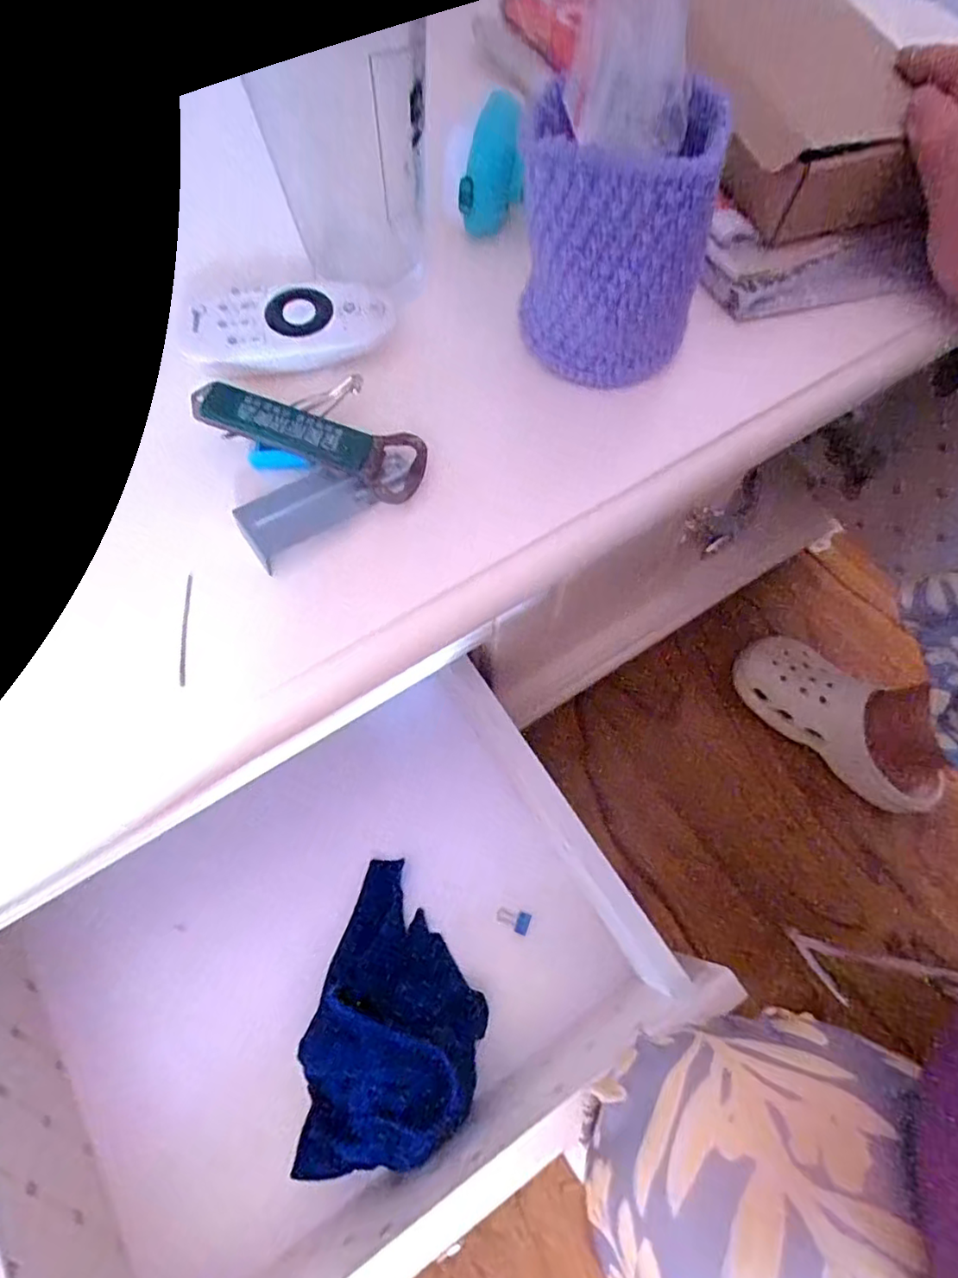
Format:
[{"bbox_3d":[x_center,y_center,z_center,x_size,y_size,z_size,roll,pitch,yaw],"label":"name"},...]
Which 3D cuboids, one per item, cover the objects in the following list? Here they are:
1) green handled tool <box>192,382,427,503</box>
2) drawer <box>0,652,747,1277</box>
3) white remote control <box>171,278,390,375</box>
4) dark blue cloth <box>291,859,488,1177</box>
[{"bbox_3d":[-0.077,-0.093,0.281,0.105,0.009,0.032,18,67,-6],"label":"green handled tool"},{"bbox_3d":[-0.110,0.234,0.423,0.399,0.153,0.281,-32,69,-12],"label":"drawer"},{"bbox_3d":[-0.097,-0.157,0.307,0.104,0.012,0.050,-5,66,-1],"label":"white remote control"},{"bbox_3d":[-0.054,0.265,0.426,0.110,0.061,0.186,13,67,7],"label":"dark blue cloth"}]

